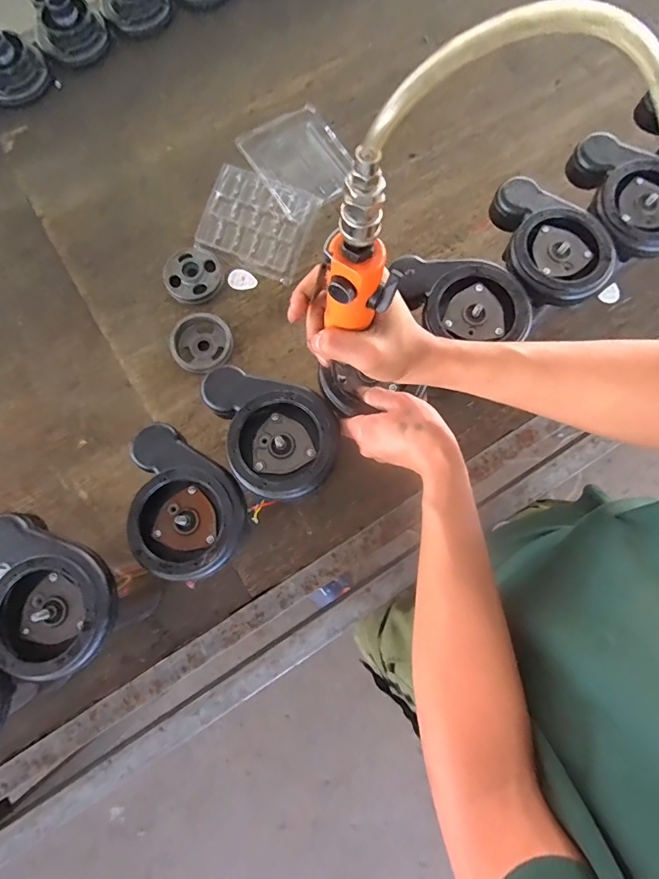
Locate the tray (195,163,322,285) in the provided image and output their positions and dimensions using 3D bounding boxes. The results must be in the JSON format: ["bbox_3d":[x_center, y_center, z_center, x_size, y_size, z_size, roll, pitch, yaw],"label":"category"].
[{"bbox_3d":[-0.116,-0.348,0.677,0.174,0.023,0.139,24,85,4],"label":"tray"}]

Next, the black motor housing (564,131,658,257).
[{"bbox_3d":[0.363,-0.300,0.516,0.104,0.044,0.164,-37,80,-7],"label":"black motor housing"}]

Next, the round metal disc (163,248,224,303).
[{"bbox_3d":[-0.219,-0.258,0.670,0.093,0.033,0.088,0,78,1],"label":"round metal disc"}]

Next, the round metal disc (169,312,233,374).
[{"bbox_3d":[-0.190,-0.142,0.641,0.088,0.037,0.087,0,78,1],"label":"round metal disc"}]

